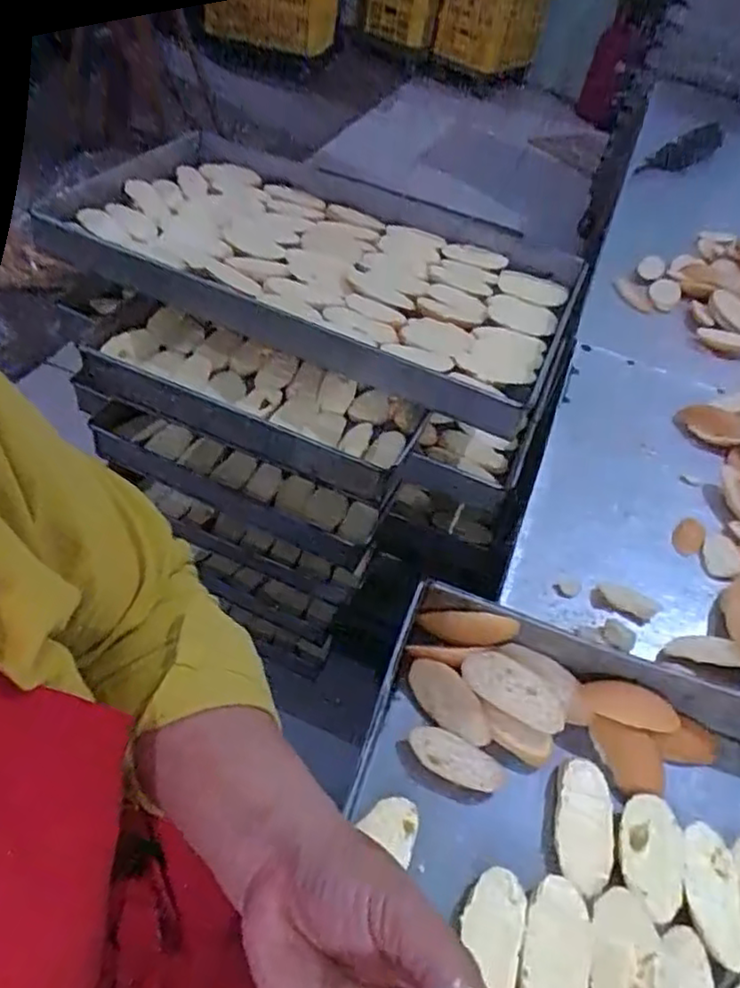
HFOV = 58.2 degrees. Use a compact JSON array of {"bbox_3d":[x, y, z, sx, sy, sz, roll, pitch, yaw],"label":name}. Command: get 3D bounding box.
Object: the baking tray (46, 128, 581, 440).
[{"bbox_3d":[-0.041,-0.331,0.900,0.654,0.061,0.479,27,48,13],"label":"baking tray"}]

